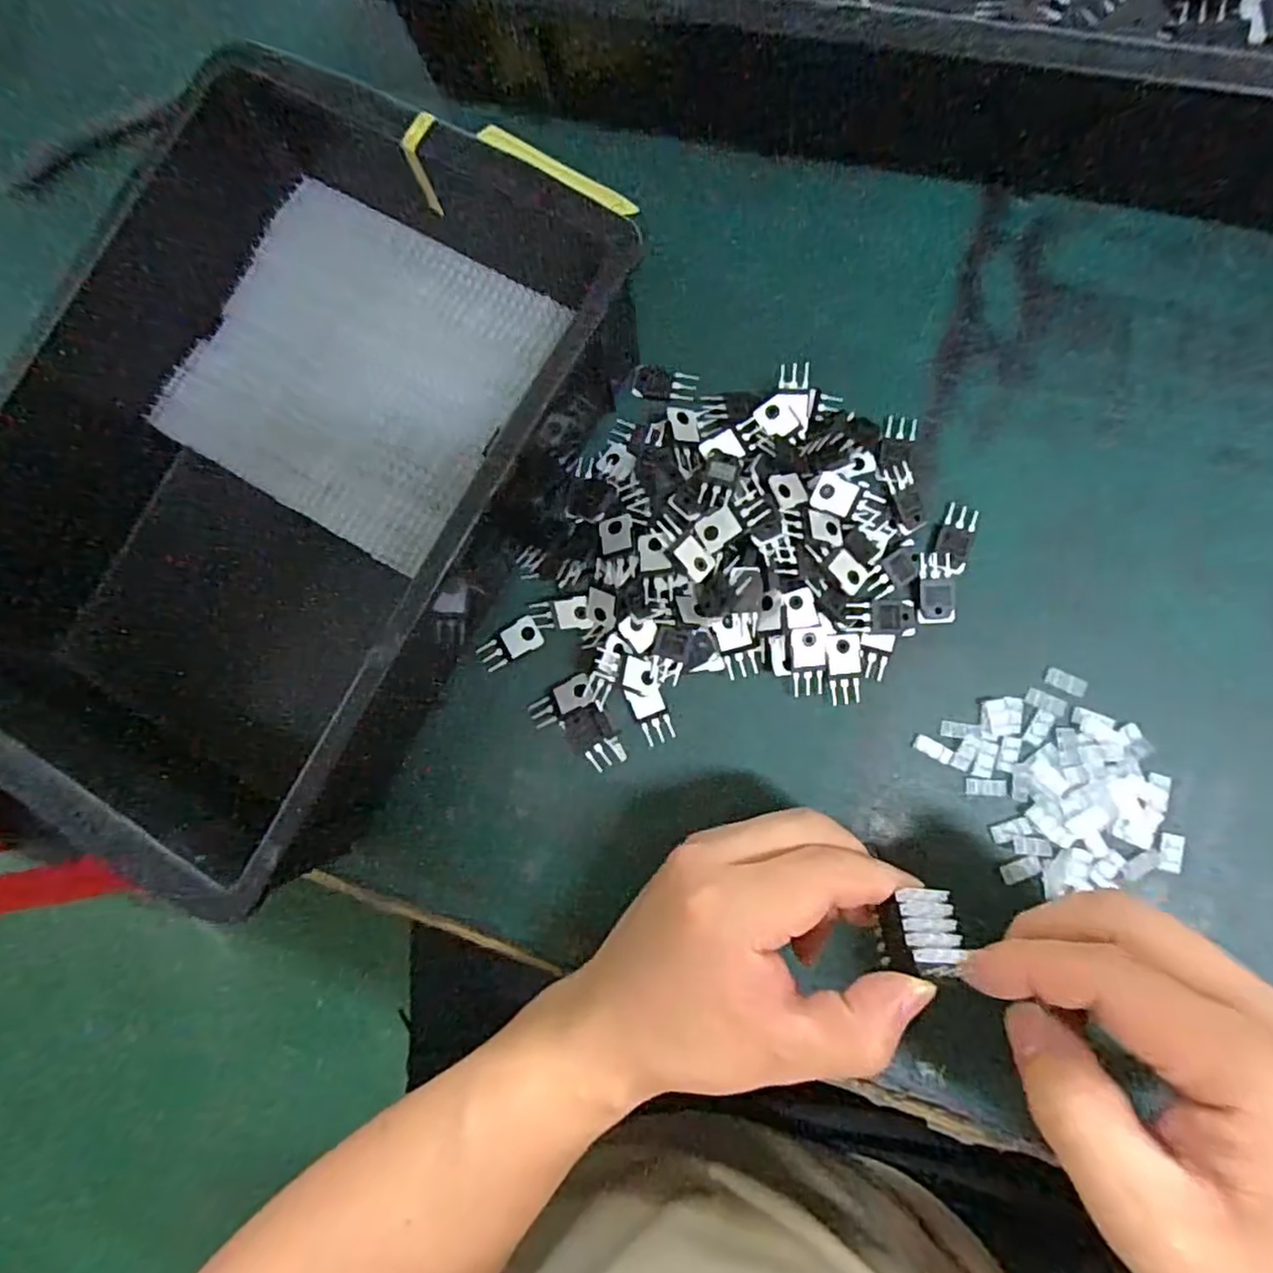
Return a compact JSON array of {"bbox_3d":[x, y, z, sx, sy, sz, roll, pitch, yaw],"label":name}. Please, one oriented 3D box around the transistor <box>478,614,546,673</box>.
[{"bbox_3d":[-0.059,0.004,0.308,0.031,0.004,0.015,-33,82,0],"label":"transistor"}]

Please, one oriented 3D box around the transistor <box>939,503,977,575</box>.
[{"bbox_3d":[0.144,-0.044,0.295,0.014,0.004,0.031,20,86,6],"label":"transistor"}]

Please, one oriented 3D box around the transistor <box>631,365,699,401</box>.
[{"bbox_3d":[0.014,-0.122,0.317,0.030,0.004,0.016,12,85,6],"label":"transistor"}]

